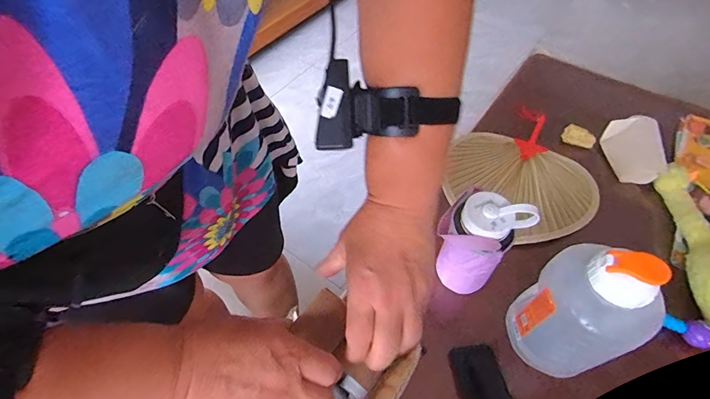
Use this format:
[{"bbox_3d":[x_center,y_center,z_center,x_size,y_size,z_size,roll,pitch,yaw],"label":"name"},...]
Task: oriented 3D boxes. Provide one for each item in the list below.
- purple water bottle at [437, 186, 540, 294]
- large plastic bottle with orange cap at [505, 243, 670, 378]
[{"bbox_3d":[0.171,0.070,0.558,0.095,0.193,0.095,-1,55,1],"label":"purple water bottle"},{"bbox_3d":[0.274,0.143,0.472,0.091,0.244,0.120,-27,59,-16],"label":"large plastic bottle with orange cap"}]

